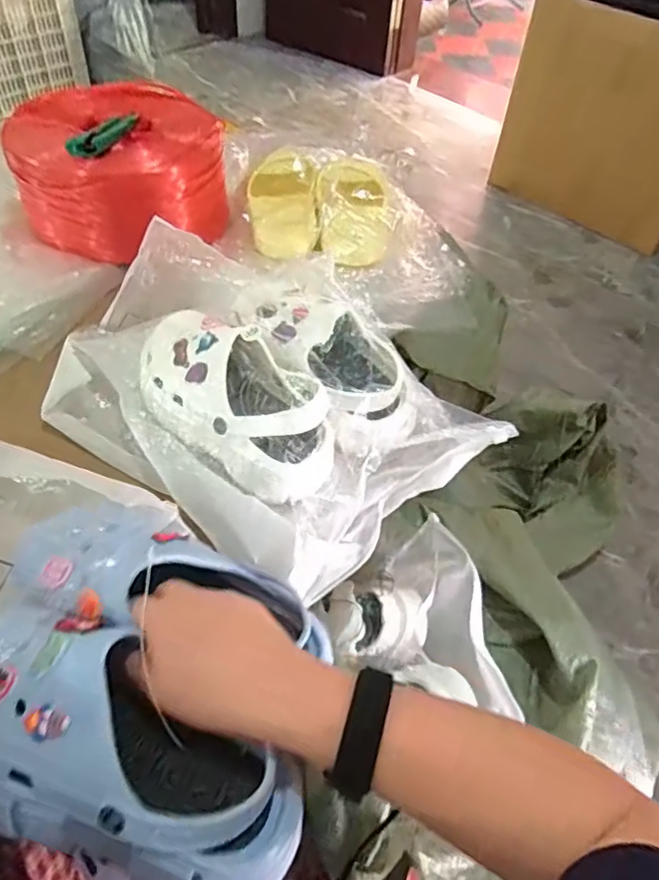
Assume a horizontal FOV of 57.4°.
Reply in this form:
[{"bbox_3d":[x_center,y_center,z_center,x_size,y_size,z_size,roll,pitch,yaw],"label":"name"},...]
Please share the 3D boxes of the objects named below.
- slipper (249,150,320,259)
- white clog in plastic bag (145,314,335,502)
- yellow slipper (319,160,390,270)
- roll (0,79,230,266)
[{"bbox_3d":[-0.065,-0.332,0.832,0.095,0.055,0.203,0,51,-5],"label":"slipper"},{"bbox_3d":[-0.104,-0.041,0.590,0.114,0.093,0.243,-35,61,-28],"label":"white clog in plastic bag"},{"bbox_3d":[0.032,-0.297,0.794,0.102,0.056,0.183,3,51,-2],"label":"yellow slipper"},{"bbox_3d":[-0.288,-0.370,0.834,0.266,0.143,0.217,-21,56,-20],"label":"roll"}]

